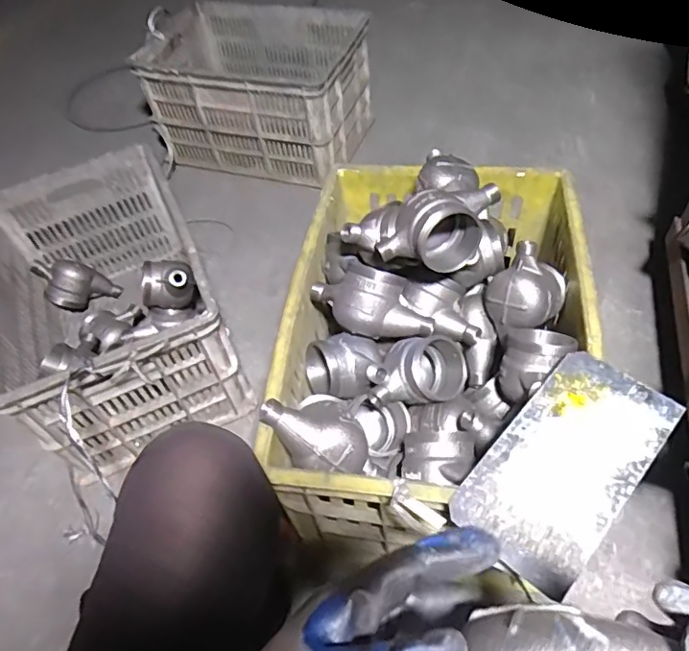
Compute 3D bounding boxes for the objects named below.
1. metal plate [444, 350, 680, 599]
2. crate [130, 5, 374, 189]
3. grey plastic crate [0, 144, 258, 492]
[{"bbox_3d":[0.217,0.128,0.532,0.119,0.006,0.234,35,64,27],"label":"metal plate"},{"bbox_3d":[-0.198,-0.565,1.349,0.489,0.260,0.337,7,54,11],"label":"crate"},{"bbox_3d":[-0.399,-0.031,0.963,0.319,0.270,0.490,-24,55,-12],"label":"grey plastic crate"}]

